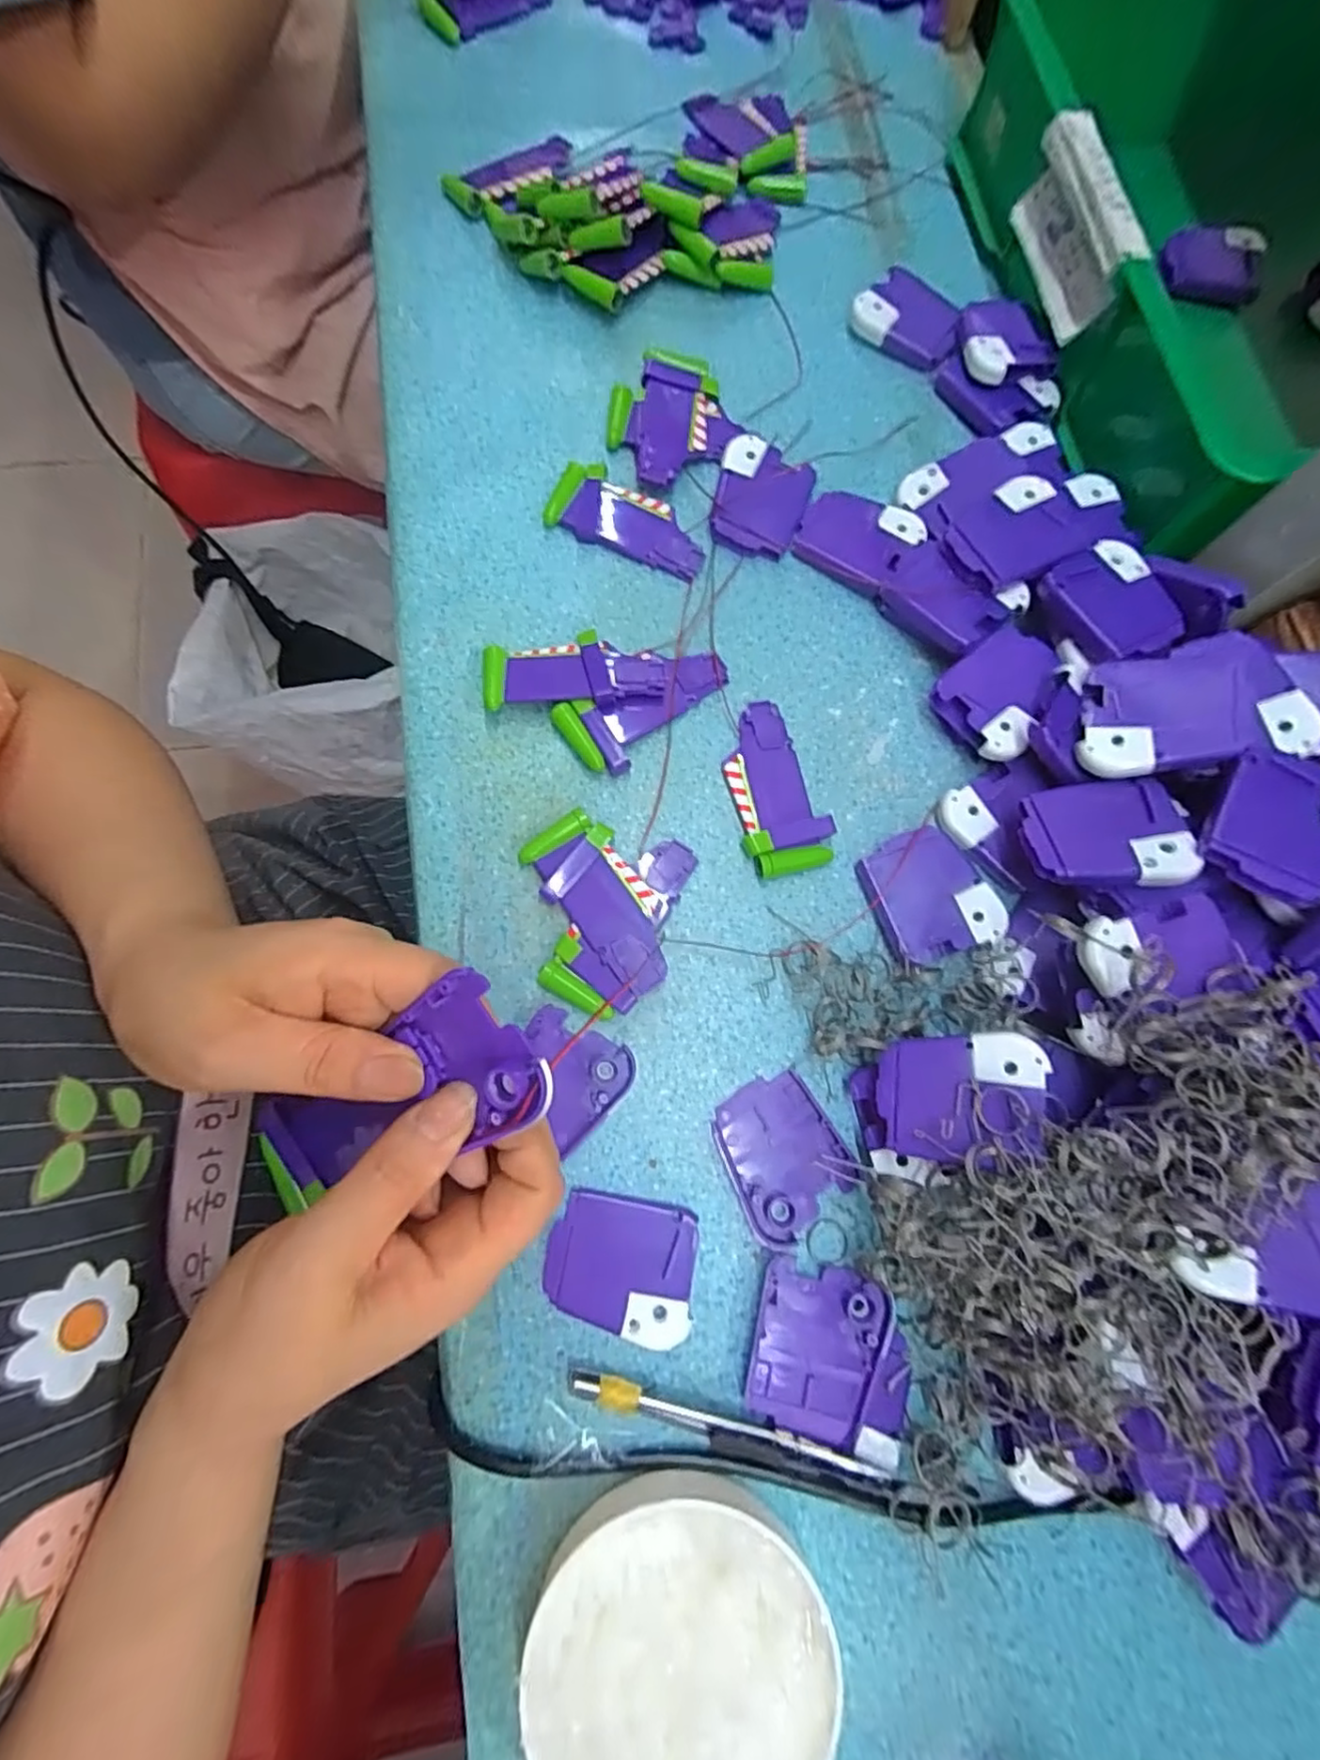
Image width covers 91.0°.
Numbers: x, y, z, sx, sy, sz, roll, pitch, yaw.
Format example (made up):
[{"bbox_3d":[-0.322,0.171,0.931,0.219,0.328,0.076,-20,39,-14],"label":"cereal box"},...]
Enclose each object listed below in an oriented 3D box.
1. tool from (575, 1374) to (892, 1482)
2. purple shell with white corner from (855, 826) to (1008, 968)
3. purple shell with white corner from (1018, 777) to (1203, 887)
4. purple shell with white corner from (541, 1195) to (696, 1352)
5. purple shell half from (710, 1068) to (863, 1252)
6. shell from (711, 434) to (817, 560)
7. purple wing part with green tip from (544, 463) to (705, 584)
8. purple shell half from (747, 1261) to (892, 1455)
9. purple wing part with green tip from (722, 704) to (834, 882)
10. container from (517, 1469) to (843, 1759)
[{"bbox_3d":[0.026,0.213,0.255,0.126,0.010,0.012,12,77,1],"label":"tool"},{"bbox_3d":[0.128,0.007,0.309,0.048,0.017,0.060,-22,79,-7],"label":"purple shell with white corner"},{"bbox_3d":[0.194,-0.021,0.284,0.061,0.007,0.050,-7,61,12],"label":"purple shell with white corner"},{"bbox_3d":[-0.017,0.162,0.272,0.061,0.007,0.050,10,77,0],"label":"purple shell with white corner"},{"bbox_3d":[0.053,0.121,0.286,0.050,0.006,0.061,-32,80,-8],"label":"purple shell half"},{"bbox_3d":[0.055,-0.210,0.358,0.050,0.016,0.059,18,77,2],"label":"shell"},{"bbox_3d":[-0.017,-0.198,0.358,0.091,0.008,0.040,25,77,4],"label":"purple wing part with green tip"},{"bbox_3d":[0.064,0.191,0.265,0.051,0.011,0.059,16,77,2],"label":"purple shell half"},{"bbox_3d":[0.056,-0.047,0.325,0.041,0.011,0.089,-13,78,-5],"label":"purple wing part with green tip"},{"bbox_3d":[0.006,0.281,0.231,0.103,0.027,0.101,0,77,-2],"label":"container"}]

